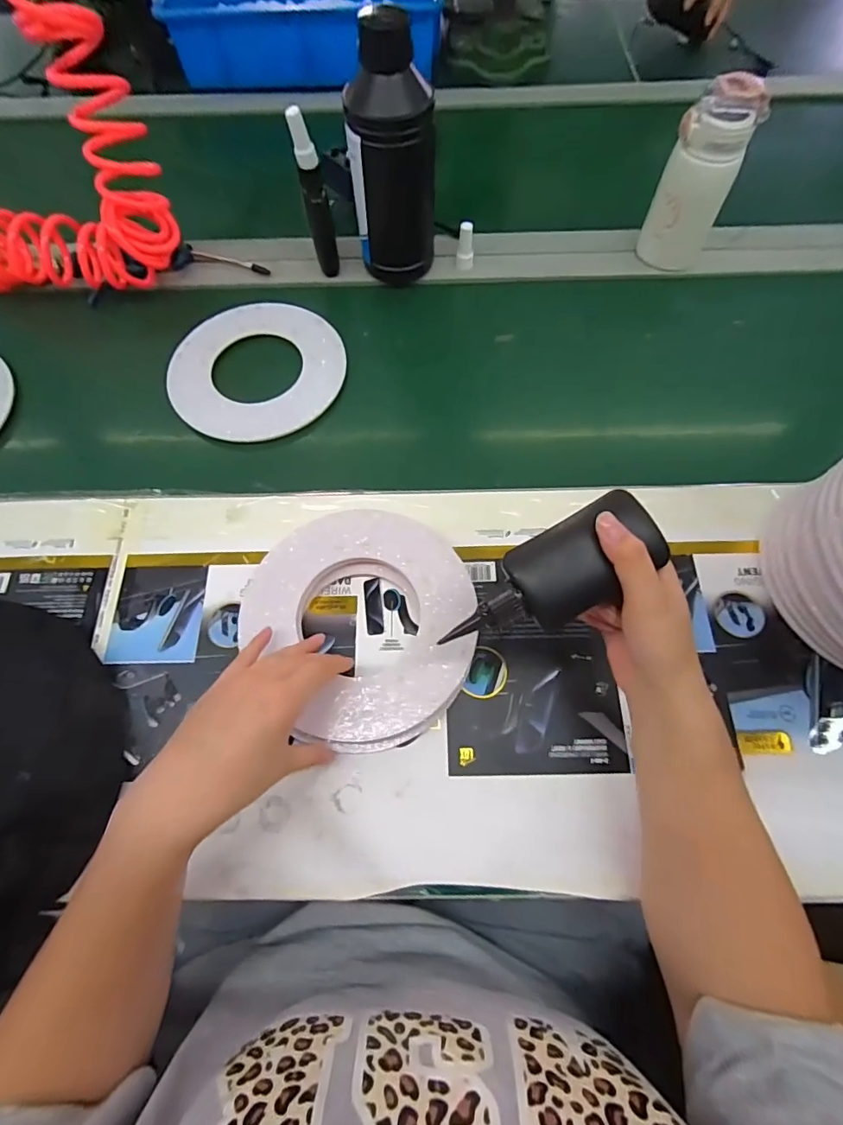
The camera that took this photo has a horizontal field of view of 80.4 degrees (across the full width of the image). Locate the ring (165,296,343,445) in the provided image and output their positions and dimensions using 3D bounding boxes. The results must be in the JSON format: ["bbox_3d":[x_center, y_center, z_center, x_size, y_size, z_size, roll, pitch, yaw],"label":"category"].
[{"bbox_3d":[-0.181,-0.225,0.558,0.188,0.010,0.203,0,67,1],"label":"ring"}]

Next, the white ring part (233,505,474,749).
[{"bbox_3d":[-0.047,0.044,0.426,0.177,0.034,0.203,-36,71,-15],"label":"white ring part"}]

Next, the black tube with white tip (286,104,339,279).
[{"bbox_3d":[-0.117,-0.403,0.557,0.027,0.163,0.025,-10,67,-3],"label":"black tube with white tip"}]

